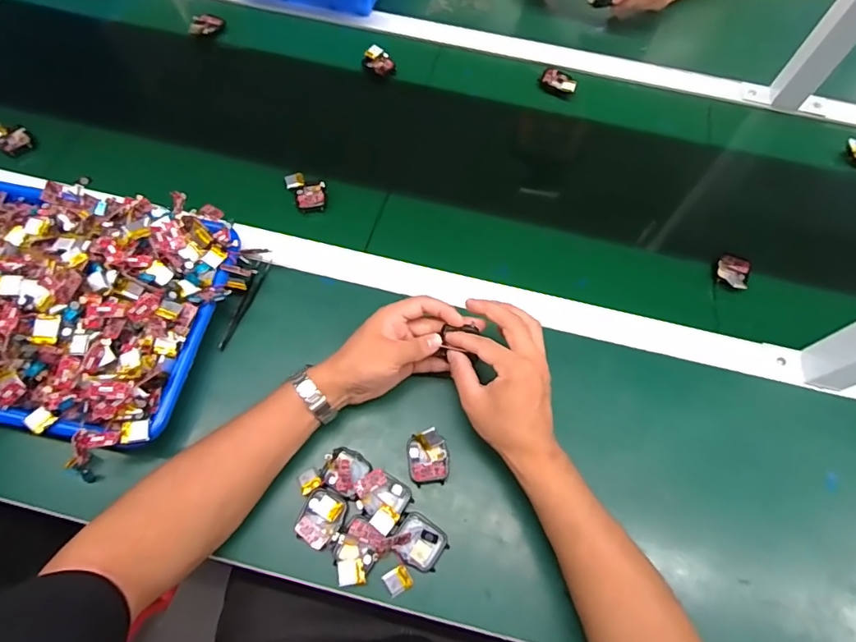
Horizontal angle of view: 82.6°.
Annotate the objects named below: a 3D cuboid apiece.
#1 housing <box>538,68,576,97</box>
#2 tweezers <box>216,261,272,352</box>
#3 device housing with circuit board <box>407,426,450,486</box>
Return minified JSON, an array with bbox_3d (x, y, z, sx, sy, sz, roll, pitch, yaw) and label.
[{"bbox_3d":[0.191,-0.350,0.716,0.054,0.017,0.042,22,66,8],"label":"housing"},{"bbox_3d":[-0.200,-0.021,0.532,0.014,0.017,0.112,18,65,6],"label":"tweezers"},{"bbox_3d":[0.000,0.131,0.471,0.040,0.016,0.049,-6,65,-5],"label":"device housing with circuit board"}]

